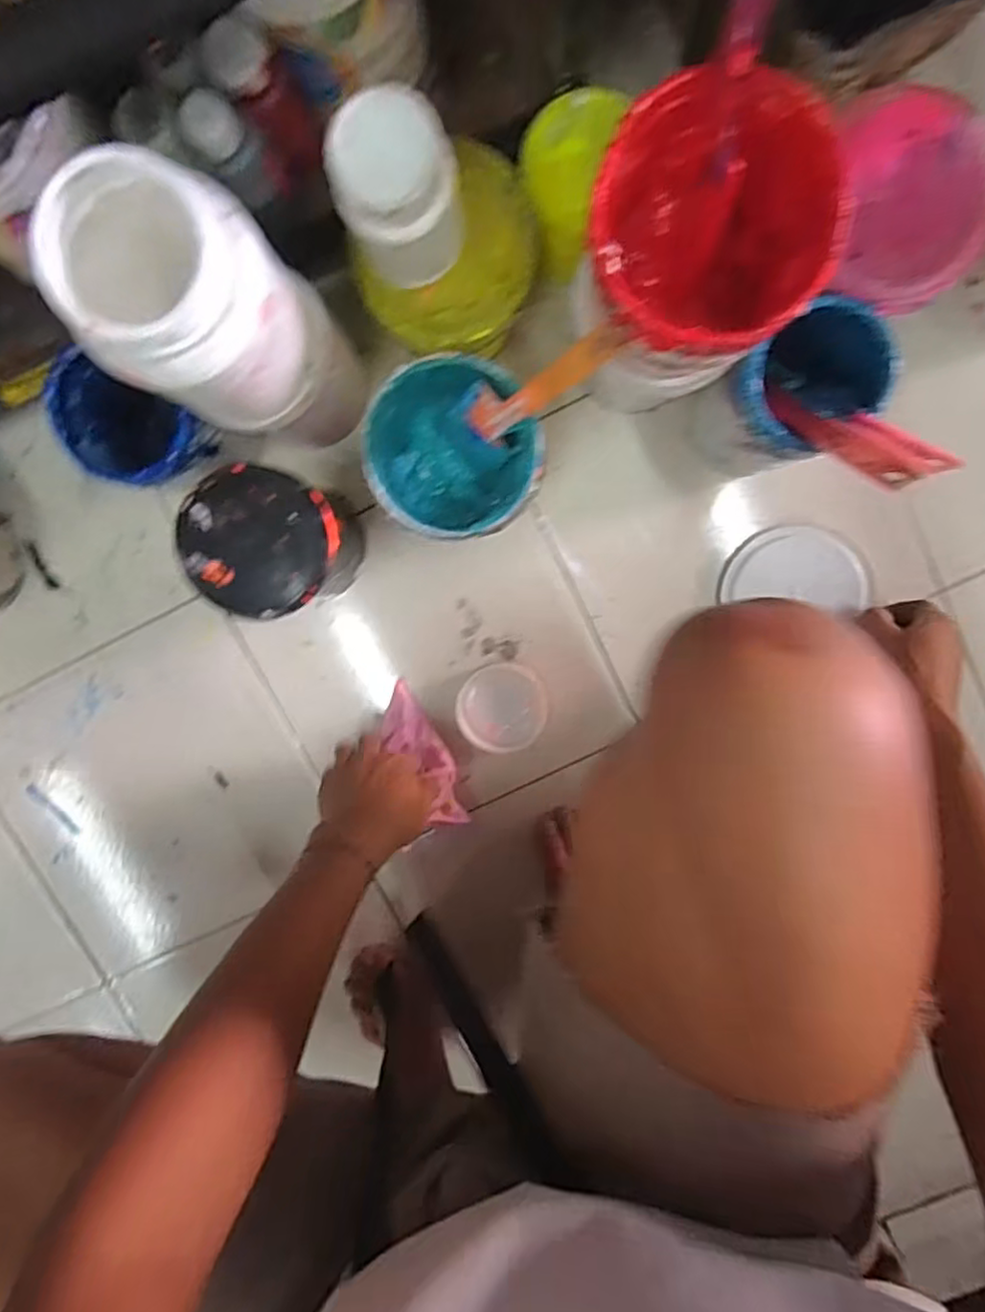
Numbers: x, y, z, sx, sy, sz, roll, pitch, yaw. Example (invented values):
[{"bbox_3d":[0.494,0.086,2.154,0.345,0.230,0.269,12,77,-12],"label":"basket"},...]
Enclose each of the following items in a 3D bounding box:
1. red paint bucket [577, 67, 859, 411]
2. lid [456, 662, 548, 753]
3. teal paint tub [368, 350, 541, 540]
[{"bbox_3d":[0.121,-0.229,0.384,0.113,0.142,0.117,0,100,-1],"label":"red paint bucket"},{"bbox_3d":[0.009,0.049,0.619,0.081,0.014,0.080,2,99,0],"label":"lid"},{"bbox_3d":[-0.027,-0.160,0.528,0.124,0.125,0.123,0,99,1],"label":"teal paint tub"}]

